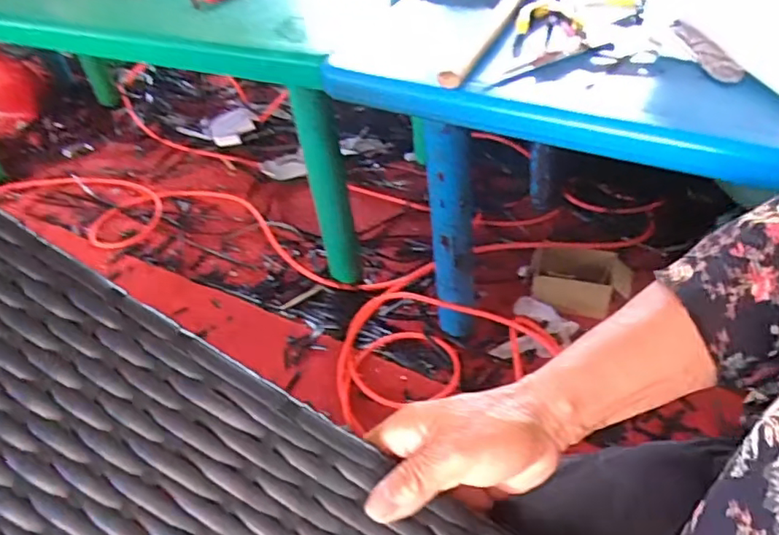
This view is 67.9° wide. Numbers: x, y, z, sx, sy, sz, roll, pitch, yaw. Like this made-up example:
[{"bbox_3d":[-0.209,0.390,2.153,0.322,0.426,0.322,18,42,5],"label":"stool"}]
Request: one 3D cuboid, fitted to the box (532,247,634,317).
[{"bbox_3d":[0.336,0.030,1.022,0.159,0.080,0.106,3,43,11],"label":"box"}]

